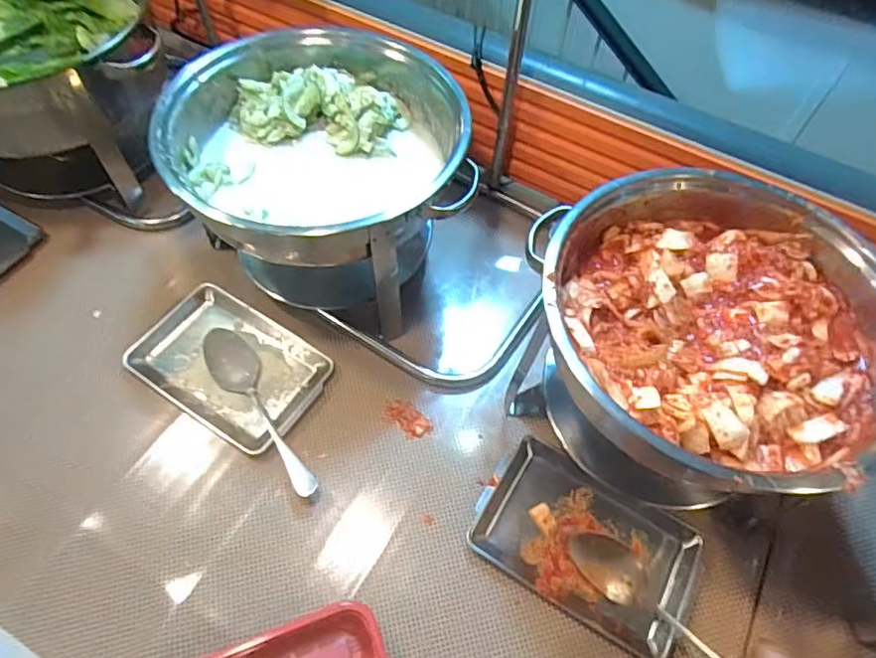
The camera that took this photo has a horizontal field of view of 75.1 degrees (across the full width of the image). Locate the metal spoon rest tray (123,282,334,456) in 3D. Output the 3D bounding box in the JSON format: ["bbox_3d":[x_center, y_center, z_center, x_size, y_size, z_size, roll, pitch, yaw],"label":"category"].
[{"bbox_3d":[-0.241,0.041,0.668,0.216,0.023,0.141,29,66,16],"label":"metal spoon rest tray"}]

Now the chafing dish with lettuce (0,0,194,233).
[{"bbox_3d":[-0.517,-0.314,0.760,0.328,0.256,0.303,1,57,-1],"label":"chafing dish with lettuce"}]

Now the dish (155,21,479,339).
[{"bbox_3d":[-0.121,-0.179,0.670,0.322,0.216,0.293,0,60,0],"label":"dish"}]

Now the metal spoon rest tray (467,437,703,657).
[{"bbox_3d":[0.151,0.212,0.572,0.207,0.015,0.138,29,66,15],"label":"metal spoon rest tray"}]

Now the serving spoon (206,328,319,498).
[{"bbox_3d":[-0.196,0.087,0.627,0.049,0.030,0.232,-30,62,-19],"label":"serving spoon"}]

